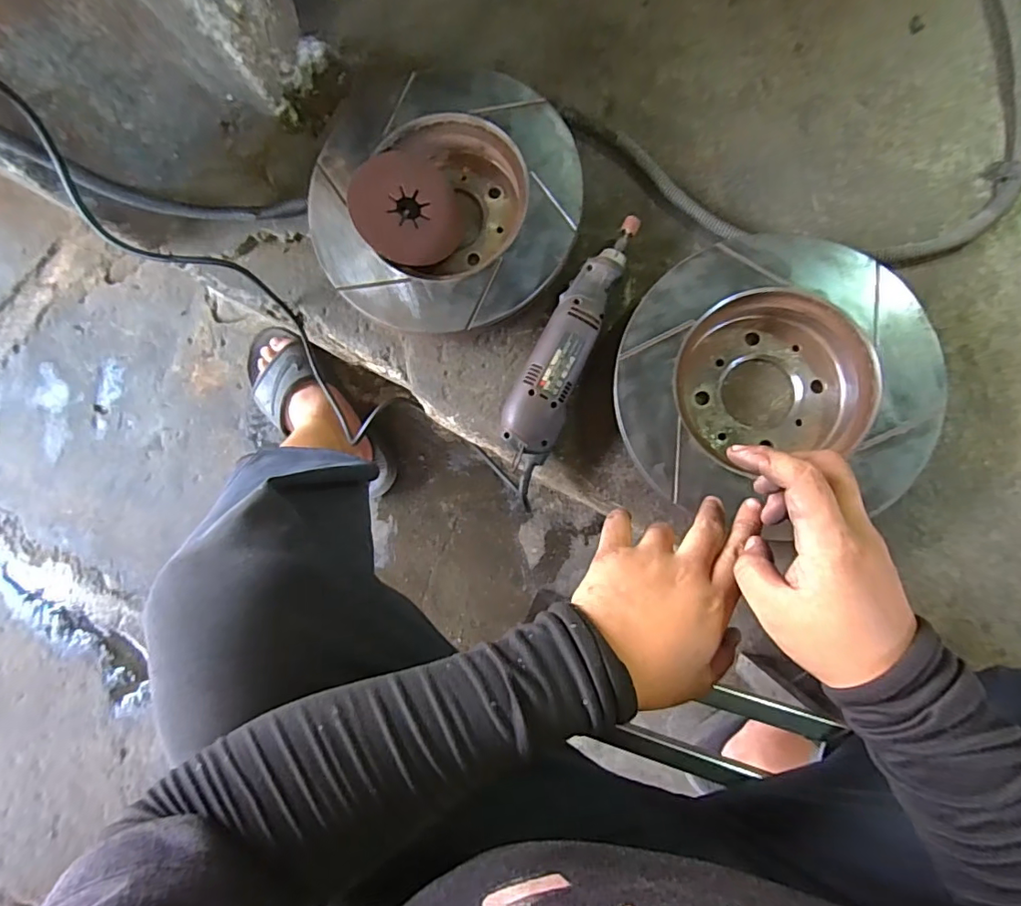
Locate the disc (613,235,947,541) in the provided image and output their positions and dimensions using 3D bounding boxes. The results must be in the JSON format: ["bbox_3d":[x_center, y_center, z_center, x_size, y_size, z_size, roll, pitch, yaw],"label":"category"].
[{"bbox_3d":[0.218,-0.058,0.448,0.245,0.047,0.238,-1,85,7],"label":"disc"}]

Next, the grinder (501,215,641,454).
[{"bbox_3d":[0.054,-0.110,0.476,0.050,0.046,0.227,21,88,9],"label":"grinder"}]

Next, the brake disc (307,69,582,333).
[{"bbox_3d":[-0.065,-0.249,0.502,0.261,0.052,0.262,-1,85,7],"label":"brake disc"}]

